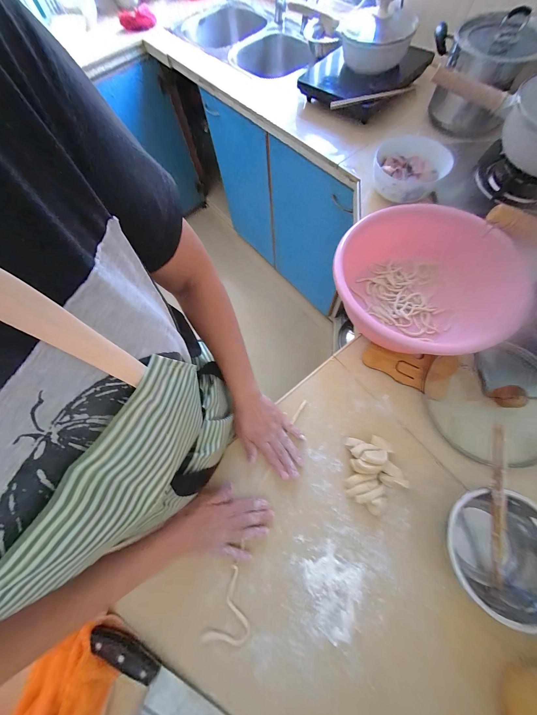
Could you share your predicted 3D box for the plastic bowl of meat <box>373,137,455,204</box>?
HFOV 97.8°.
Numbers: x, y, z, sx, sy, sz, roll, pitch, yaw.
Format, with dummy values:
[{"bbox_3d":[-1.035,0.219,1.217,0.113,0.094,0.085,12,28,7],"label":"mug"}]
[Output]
[{"bbox_3d":[0.339,-0.459,0.576,0.161,0.062,0.147,-1,71,4],"label":"plastic bowl of meat"}]

